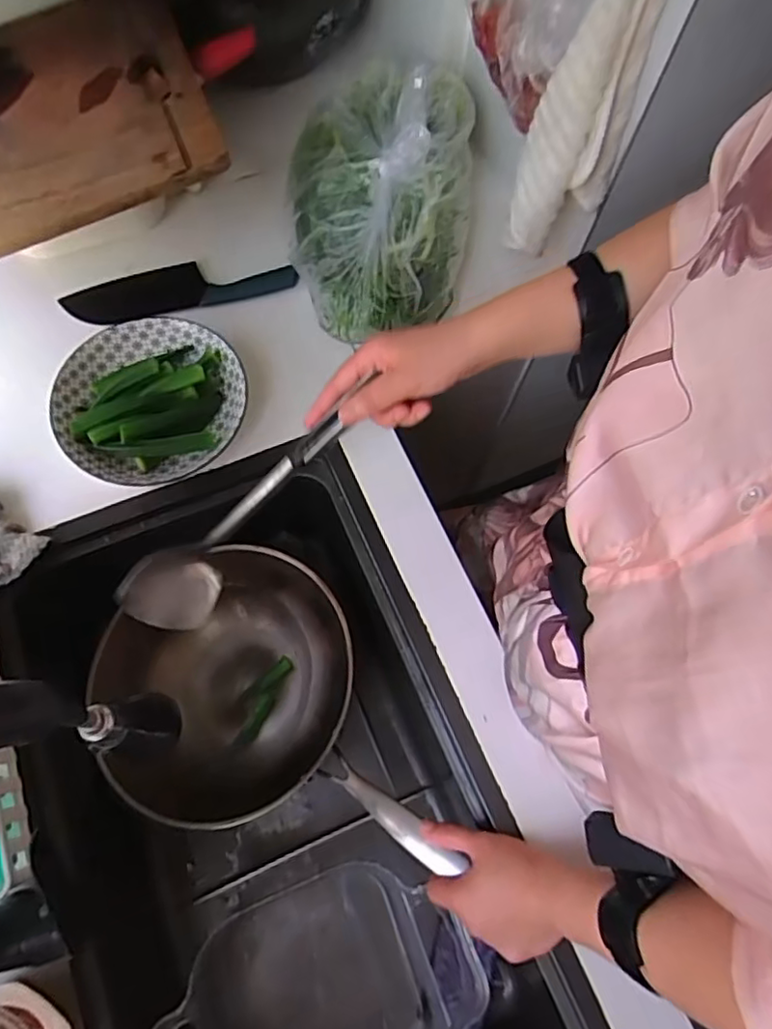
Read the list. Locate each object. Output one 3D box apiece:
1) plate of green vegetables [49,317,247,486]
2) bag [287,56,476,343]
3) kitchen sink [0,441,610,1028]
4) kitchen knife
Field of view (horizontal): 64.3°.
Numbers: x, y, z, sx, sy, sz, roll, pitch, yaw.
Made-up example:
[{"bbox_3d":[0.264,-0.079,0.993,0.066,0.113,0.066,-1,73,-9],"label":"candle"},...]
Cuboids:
[{"bbox_3d":[-0.254,-0.125,0.668,0.193,0.045,0.179,1,69,-3],"label":"plate of green vegetables"},{"bbox_3d":[-0.006,-0.390,0.722,0.213,0.119,0.369,3,68,-2],"label":"bag"},{"bbox_3d":[-0.134,0.309,0.648,0.446,0.213,0.672,-22,71,-11],"label":"kitchen sink"},{"bbox_3d":[-0.251,-0.279,0.752,0.272,0.011,0.070,-14,70,-8],"label":"kitchen knife"}]

